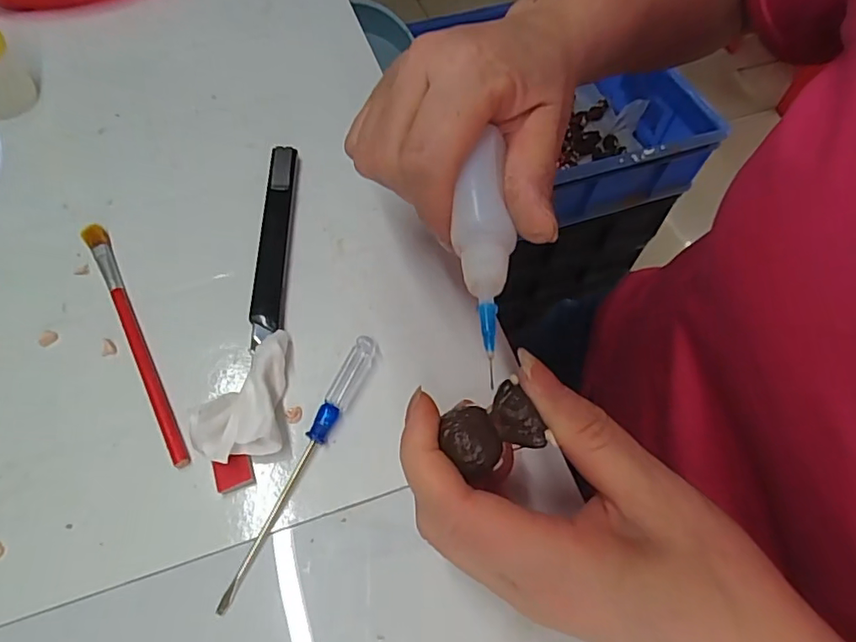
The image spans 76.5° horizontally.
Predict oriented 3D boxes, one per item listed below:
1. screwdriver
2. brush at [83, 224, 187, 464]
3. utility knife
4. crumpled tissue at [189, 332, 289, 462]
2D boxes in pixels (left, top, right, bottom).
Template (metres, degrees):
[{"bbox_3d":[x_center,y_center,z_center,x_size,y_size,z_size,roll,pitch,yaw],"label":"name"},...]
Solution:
[{"bbox_3d":[-0.055,0.060,0.236,0.009,0.012,0.126,22,62,9],"label":"screwdriver"},{"bbox_3d":[-0.142,0.006,0.263,0.010,0.007,0.144,-27,66,-18],"label":"brush"},{"bbox_3d":[-0.083,-0.044,0.292,0.017,0.009,0.127,-1,61,-4],"label":"utility knife"},{"bbox_3d":[-0.085,0.034,0.244,0.042,0.017,0.058,-6,61,-7],"label":"crumpled tissue"}]

